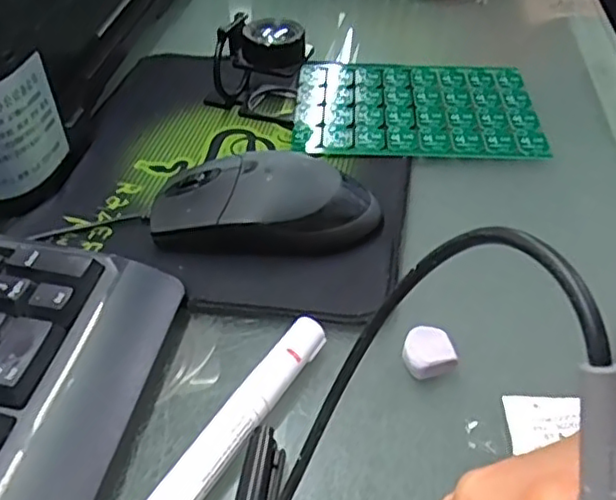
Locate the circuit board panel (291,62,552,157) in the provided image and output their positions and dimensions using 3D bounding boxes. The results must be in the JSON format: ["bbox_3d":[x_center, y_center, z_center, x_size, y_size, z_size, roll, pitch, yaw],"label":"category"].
[{"bbox_3d":[0.069,-0.096,0.420,0.150,0.008,0.109,2,42,5],"label":"circuit board panel"}]

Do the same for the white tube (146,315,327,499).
[{"bbox_3d":[-0.035,0.077,0.231,0.014,0.018,0.141,21,47,24],"label":"white tube"}]

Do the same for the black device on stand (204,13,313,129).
[{"bbox_3d":[-0.033,-0.116,0.412,0.066,0.059,0.053,-1,44,-1],"label":"black device on stand"}]

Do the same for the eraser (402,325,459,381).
[{"bbox_3d":[0.049,0.042,0.268,0.019,0.010,0.021,-13,43,-11],"label":"eraser"}]

